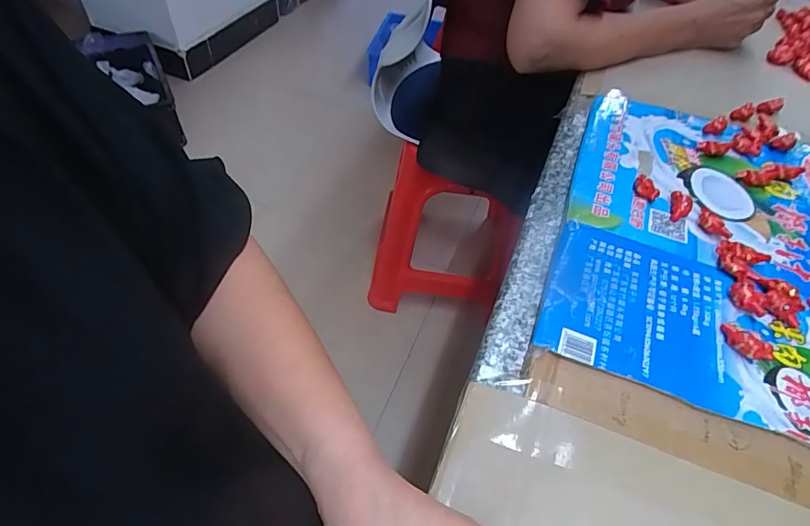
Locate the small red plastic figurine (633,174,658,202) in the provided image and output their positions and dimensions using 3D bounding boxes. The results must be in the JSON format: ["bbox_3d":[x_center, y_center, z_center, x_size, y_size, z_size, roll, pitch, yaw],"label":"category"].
[{"bbox_3d":[0.239,-0.074,0.461,0.023,0.013,0.026,26,53,15],"label":"small red plastic figurine"}]

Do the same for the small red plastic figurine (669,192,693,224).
[{"bbox_3d":[0.266,-0.054,0.449,0.020,0.012,0.036,22,52,12],"label":"small red plastic figurine"}]

